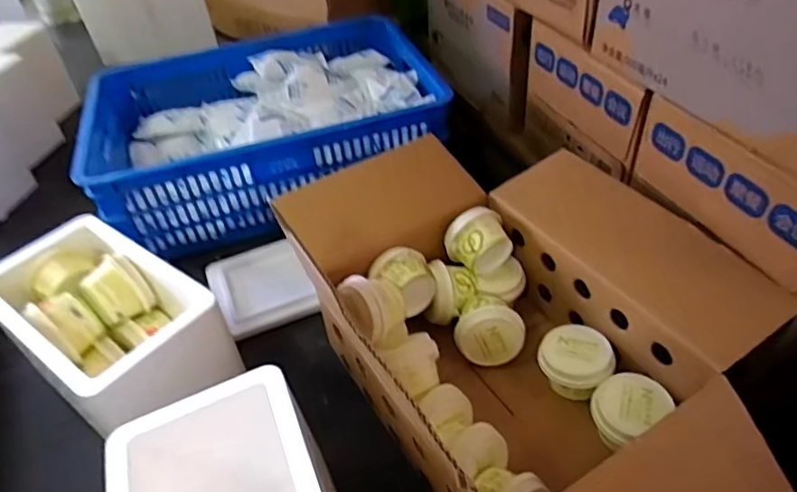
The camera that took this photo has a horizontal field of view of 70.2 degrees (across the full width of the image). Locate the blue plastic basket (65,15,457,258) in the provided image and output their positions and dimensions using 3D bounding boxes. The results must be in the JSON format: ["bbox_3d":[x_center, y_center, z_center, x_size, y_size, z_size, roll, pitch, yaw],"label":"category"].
[{"bbox_3d":[-0.250,-0.238,1.093,0.592,0.170,0.433,-14,43,-9],"label":"blue plastic basket"}]

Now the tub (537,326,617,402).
[{"bbox_3d":[0.217,0.141,0.696,0.081,0.053,0.075,-3,42,3],"label":"tub"}]

